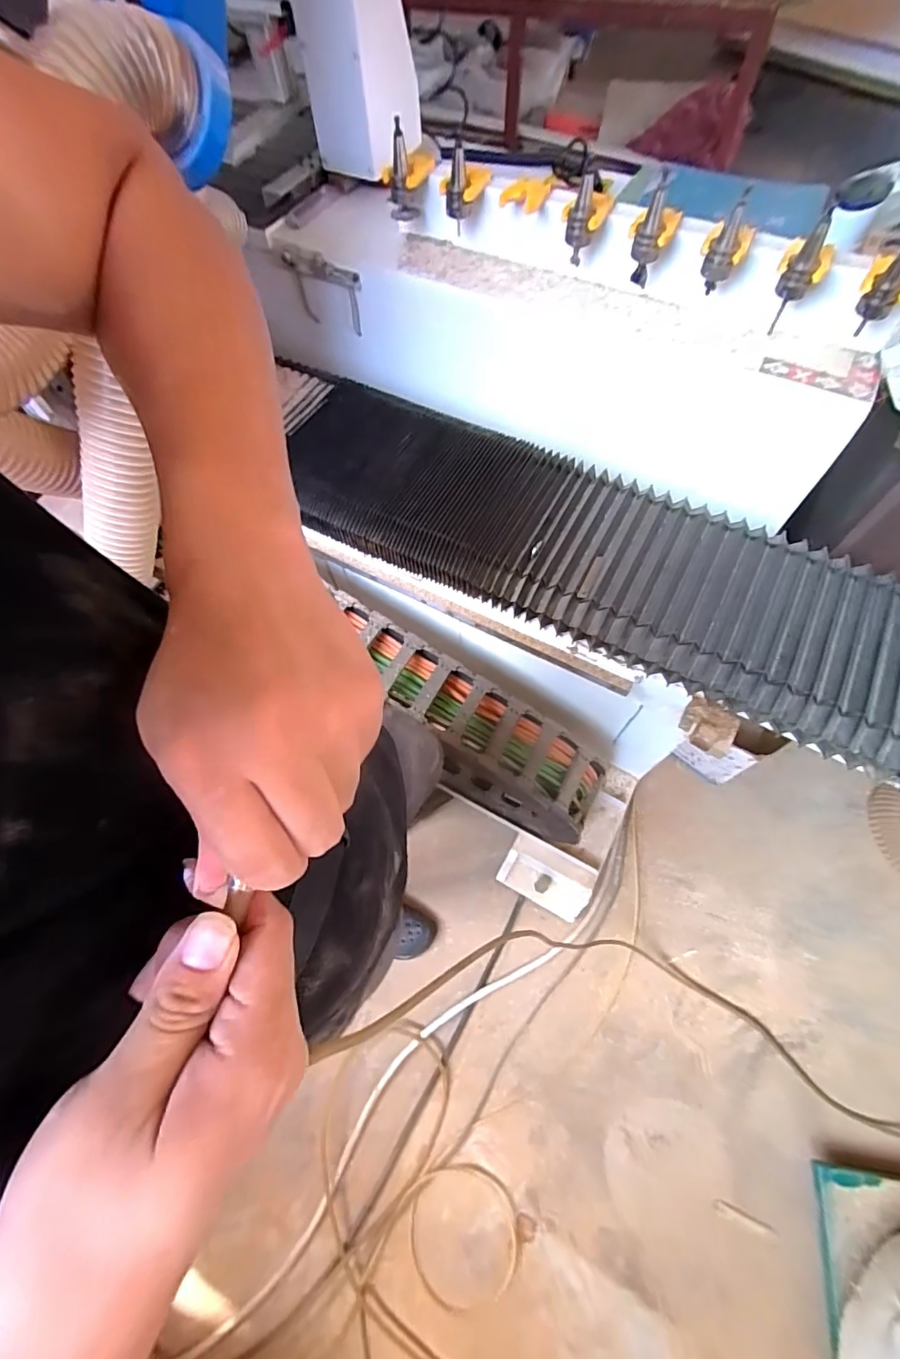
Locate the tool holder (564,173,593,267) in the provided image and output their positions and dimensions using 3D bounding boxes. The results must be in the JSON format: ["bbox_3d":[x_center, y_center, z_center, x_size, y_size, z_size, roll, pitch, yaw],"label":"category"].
[{"bbox_3d":[0.233,-0.809,0.917,0.051,0.126,0.051,3,46,2],"label":"tool holder"}]

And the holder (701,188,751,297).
[{"bbox_3d":[0.454,-0.714,0.857,0.048,0.121,0.041,18,66,10],"label":"holder"}]

